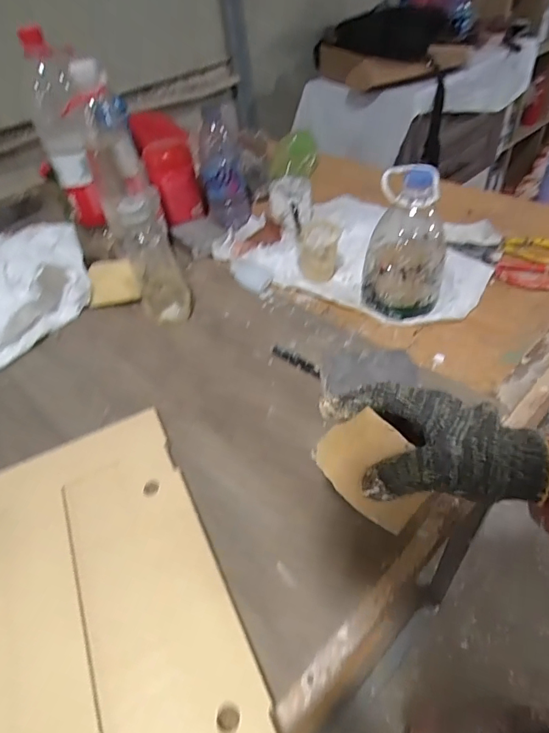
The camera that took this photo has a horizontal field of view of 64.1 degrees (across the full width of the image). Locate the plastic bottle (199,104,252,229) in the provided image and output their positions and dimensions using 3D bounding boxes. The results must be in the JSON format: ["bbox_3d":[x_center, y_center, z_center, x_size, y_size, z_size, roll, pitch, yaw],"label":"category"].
[{"bbox_3d":[-0.087,-0.326,0.759,0.075,0.188,0.058,-8,43,0],"label":"plastic bottle"}]

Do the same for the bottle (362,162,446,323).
[{"bbox_3d":[0.164,-0.156,0.546,0.098,0.160,0.105,3,44,12],"label":"bottle"}]

